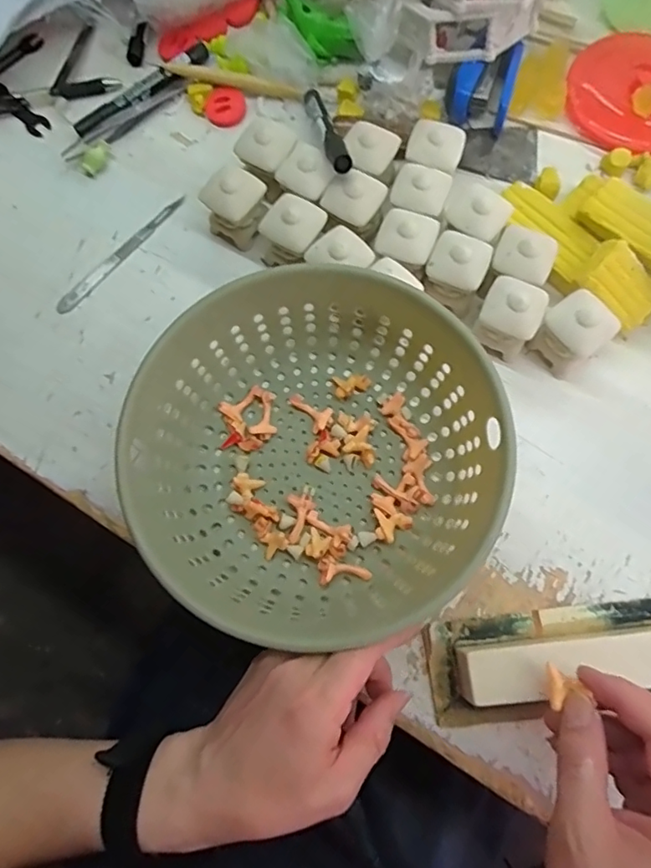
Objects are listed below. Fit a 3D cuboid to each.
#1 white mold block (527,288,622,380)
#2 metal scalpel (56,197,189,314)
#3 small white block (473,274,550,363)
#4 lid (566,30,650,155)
[{"bbox_3d":[0.176,-0.072,0.388,0.038,0.047,0.040,-41,78,-11],"label":"white mold block"},{"bbox_3d":[-0.166,-0.148,0.438,0.014,0.005,0.134,39,78,10],"label":"metal scalpel"},{"bbox_3d":[0.131,-0.082,0.390,0.039,0.050,0.034,26,76,7],"label":"small white block"},{"bbox_3d":[0.263,-0.287,0.453,0.113,0.027,0.108,0,74,0],"label":"lid"}]

